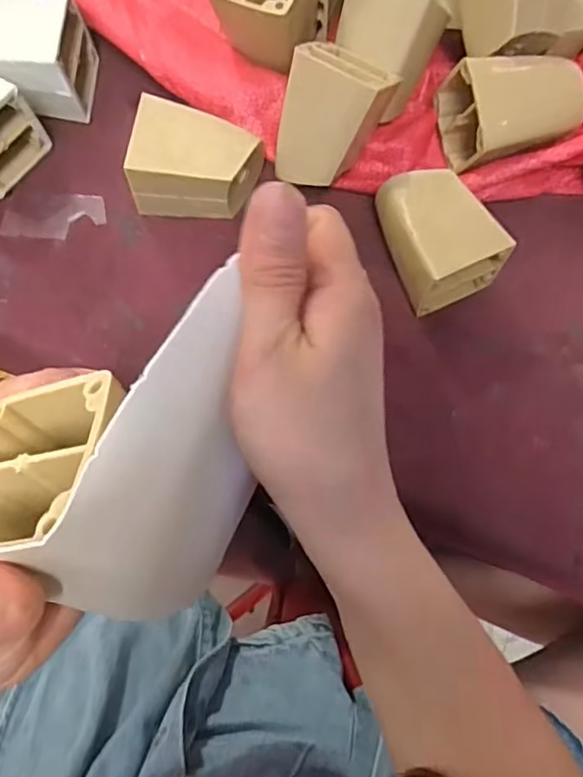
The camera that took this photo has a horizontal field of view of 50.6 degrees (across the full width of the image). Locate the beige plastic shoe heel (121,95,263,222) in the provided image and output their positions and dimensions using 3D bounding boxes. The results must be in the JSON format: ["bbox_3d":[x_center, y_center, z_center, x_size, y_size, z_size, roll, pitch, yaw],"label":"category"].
[{"bbox_3d":[-0.062,-0.139,0.390,0.074,0.050,0.057,16,77,3],"label":"beige plastic shoe heel"}]

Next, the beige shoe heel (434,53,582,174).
[{"bbox_3d":[0.141,-0.178,0.391,0.079,0.062,0.061,-14,77,-4],"label":"beige shoe heel"}]

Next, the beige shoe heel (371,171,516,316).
[{"bbox_3d":[0.086,-0.094,0.382,0.055,0.054,0.076,-26,78,-6],"label":"beige shoe heel"}]

